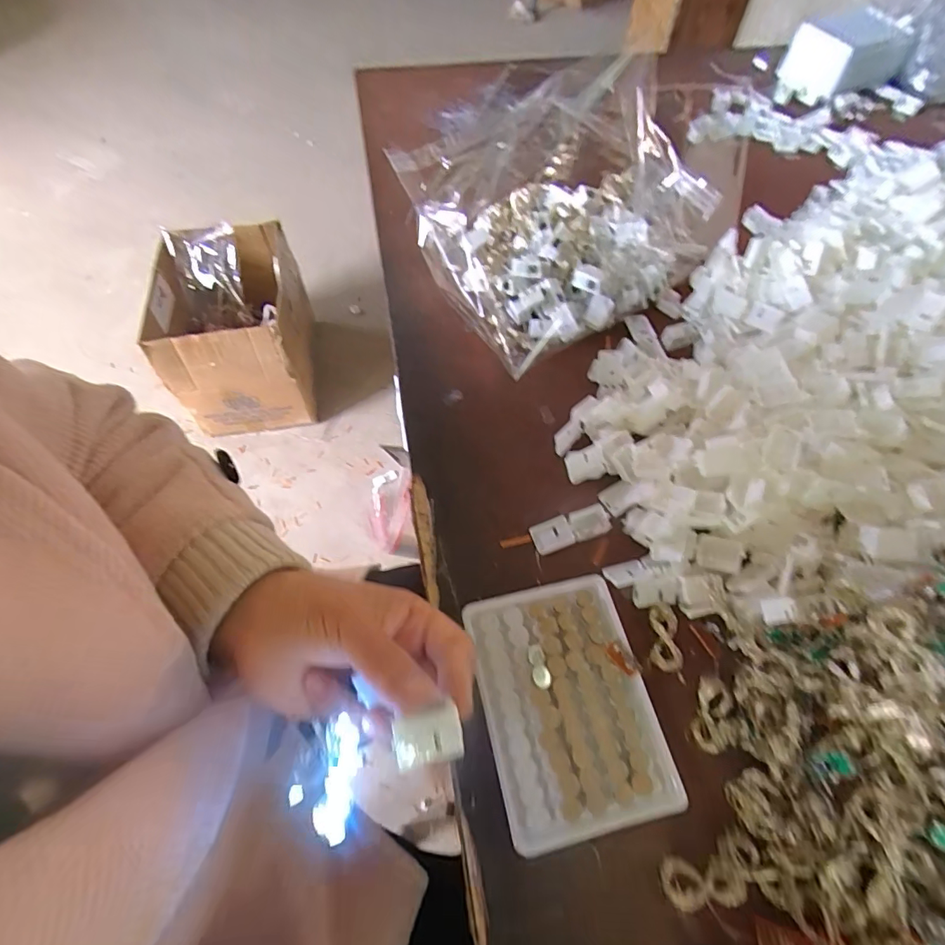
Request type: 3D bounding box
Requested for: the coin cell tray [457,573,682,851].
[{"bbox_3d":[0.055,0.134,0.292,0.093,0.015,0.131,-11,61,-7],"label":"coin cell tray"}]

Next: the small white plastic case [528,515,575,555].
[{"bbox_3d":[0.056,0.044,0.353,0.027,0.009,0.021,-15,62,-9],"label":"small white plastic case"}]

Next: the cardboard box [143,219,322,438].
[{"bbox_3d":[-0.555,-0.339,1.179,0.290,0.281,0.380,-9,61,-6],"label":"cardboard box"}]

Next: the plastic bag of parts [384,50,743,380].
[{"bbox_3d":[0.064,-0.213,0.434,0.227,0.114,0.179,-30,65,-17],"label":"plastic bag of parts"}]

